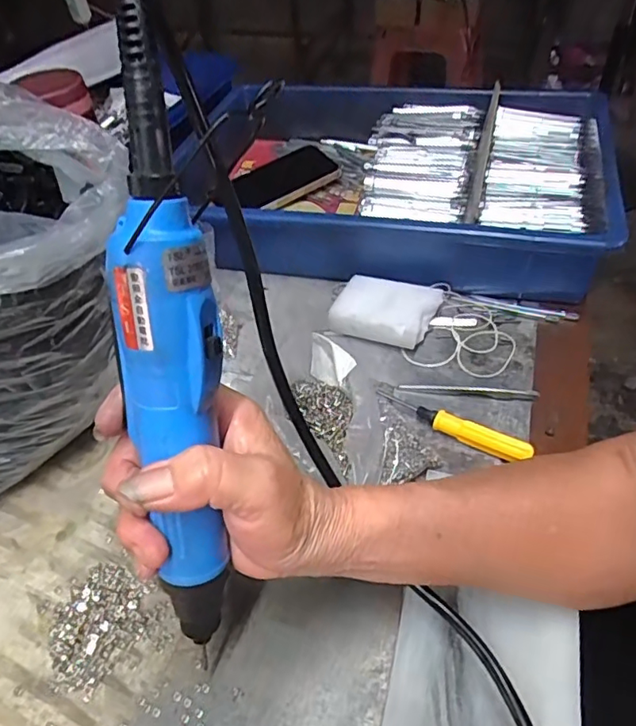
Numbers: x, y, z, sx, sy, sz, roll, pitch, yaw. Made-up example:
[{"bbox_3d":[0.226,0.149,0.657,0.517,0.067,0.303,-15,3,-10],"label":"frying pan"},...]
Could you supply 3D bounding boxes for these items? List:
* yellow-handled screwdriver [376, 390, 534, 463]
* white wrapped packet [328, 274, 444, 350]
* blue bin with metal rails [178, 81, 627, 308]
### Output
[{"bbox_3d":[0.096,0.042,0.397,0.116,0.017,0.015,24,54,24],"label":"yellow-handled screwdriver"},{"bbox_3d":[0.057,-0.046,0.479,0.087,0.030,0.060,17,51,19],"label":"white wrapped packet"},{"bbox_3d":[0.073,-0.194,0.580,0.422,0.089,0.283,11,49,15],"label":"blue bin with metal rails"}]

